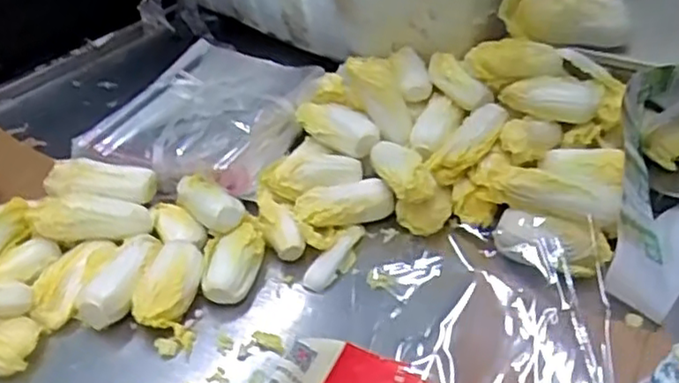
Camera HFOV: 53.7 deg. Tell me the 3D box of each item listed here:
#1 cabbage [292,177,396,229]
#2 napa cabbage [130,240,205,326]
[{"bbox_3d":[0.004,0.022,0.773,0.110,0.047,0.045,-10,39,-8],"label":"cabbage"},{"bbox_3d":[-0.173,0.094,0.686,0.057,0.045,0.098,2,39,8],"label":"napa cabbage"}]

